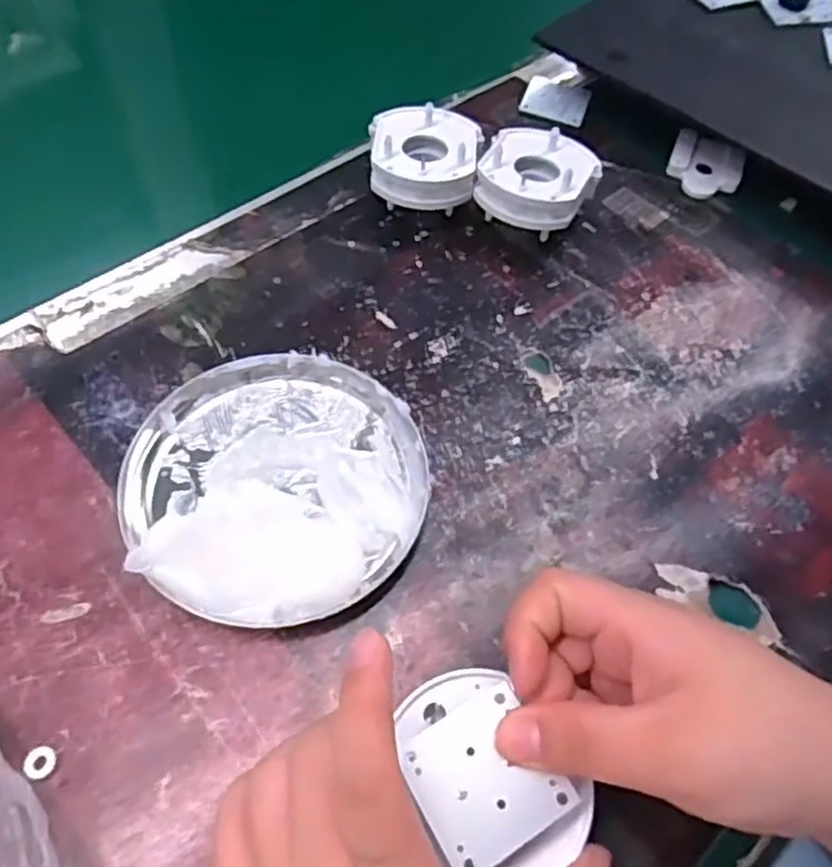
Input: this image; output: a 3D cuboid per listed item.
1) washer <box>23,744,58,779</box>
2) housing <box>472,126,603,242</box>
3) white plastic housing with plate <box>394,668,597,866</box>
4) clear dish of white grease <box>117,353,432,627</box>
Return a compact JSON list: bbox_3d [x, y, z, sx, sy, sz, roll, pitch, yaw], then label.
[{"bbox_3d":[-0.133,0.117,0.254,0.009,0.005,0.010,-18,60,-15],"label":"washer"},{"bbox_3d":[0.068,-0.140,0.409,0.063,0.038,0.063,2,57,-3],"label":"housing"},{"bbox_3d":[0.022,0.109,0.231,0.048,0.021,0.067,-30,64,-21],"label":"white plastic housing with plate"},{"bbox_3d":[-0.061,0.017,0.311,0.129,0.023,0.125,2,57,-3],"label":"clear dish of white grease"}]

